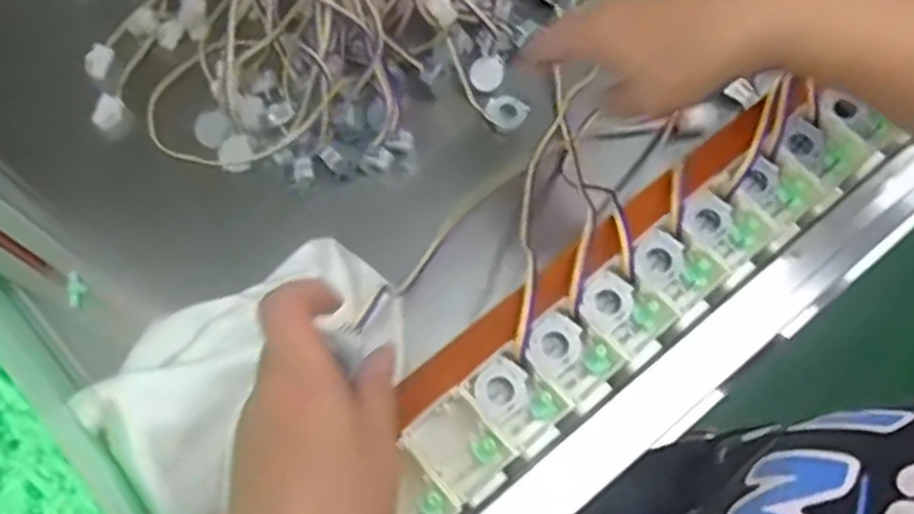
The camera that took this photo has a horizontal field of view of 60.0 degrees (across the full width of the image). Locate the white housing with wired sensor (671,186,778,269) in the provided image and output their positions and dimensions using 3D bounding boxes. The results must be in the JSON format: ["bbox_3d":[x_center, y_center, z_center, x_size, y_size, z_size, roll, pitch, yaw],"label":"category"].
[{"bbox_3d":[0.136,-0.013,0.417,0.035,0.033,0.043,-40,76,-13],"label":"white housing with wired sensor"}]

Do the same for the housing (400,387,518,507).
[{"bbox_3d":[0.002,0.090,0.374,0.035,0.018,0.047,-43,77,-14],"label":"housing"}]

